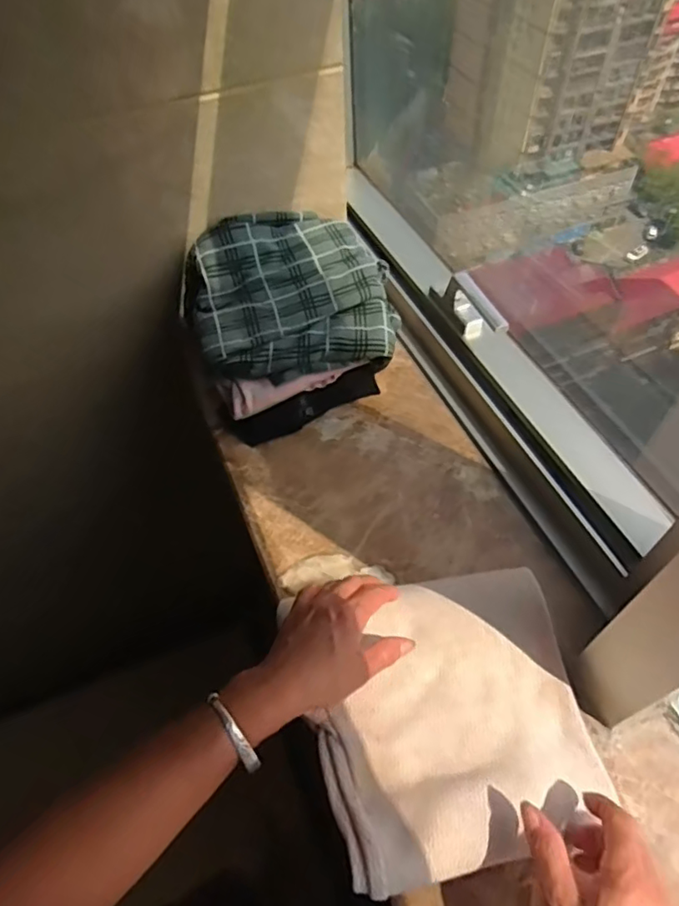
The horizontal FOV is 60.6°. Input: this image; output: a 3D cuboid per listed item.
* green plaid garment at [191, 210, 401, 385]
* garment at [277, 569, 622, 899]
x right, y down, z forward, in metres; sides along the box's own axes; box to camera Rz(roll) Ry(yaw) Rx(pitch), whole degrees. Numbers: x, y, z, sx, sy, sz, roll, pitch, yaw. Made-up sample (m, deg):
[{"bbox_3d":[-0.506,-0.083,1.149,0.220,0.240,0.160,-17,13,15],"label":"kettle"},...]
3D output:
[{"bbox_3d":[-0.063,-0.210,0.743,0.251,0.066,0.244,-12,55,-6],"label":"green plaid garment"},{"bbox_3d":[0.097,0.207,0.485,0.210,0.039,0.228,-10,55,-4],"label":"garment"}]

